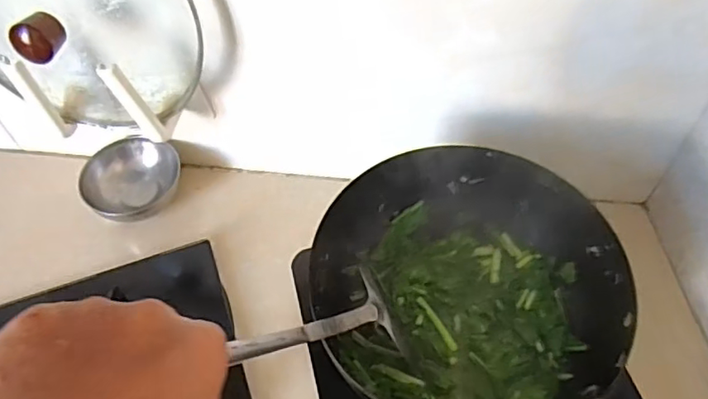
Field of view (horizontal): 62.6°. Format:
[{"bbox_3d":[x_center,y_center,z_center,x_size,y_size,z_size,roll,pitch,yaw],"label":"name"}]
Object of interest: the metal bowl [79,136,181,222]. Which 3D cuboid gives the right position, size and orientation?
[{"bbox_3d":[-0.262,-0.022,0.688,0.089,0.055,0.100,26,59,20],"label":"metal bowl"}]

